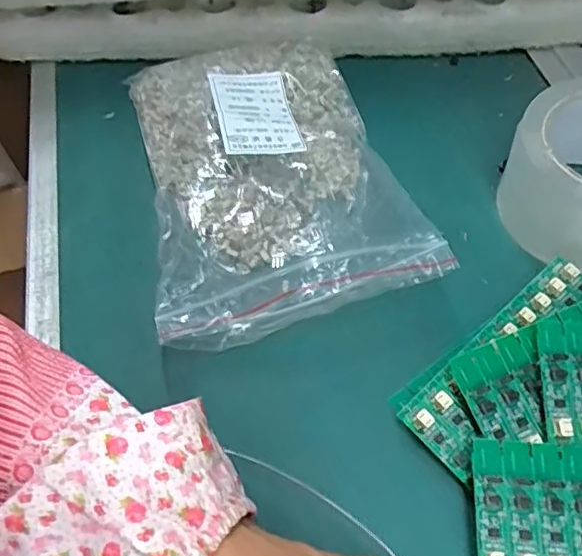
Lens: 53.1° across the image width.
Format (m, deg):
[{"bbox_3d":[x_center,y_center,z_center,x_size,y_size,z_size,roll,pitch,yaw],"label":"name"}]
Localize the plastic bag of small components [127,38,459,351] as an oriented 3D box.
[{"bbox_3d":[-0.014,-0.072,0.375,0.157,0.049,0.228,-12,57,-6],"label":"plastic bag of small components"}]

